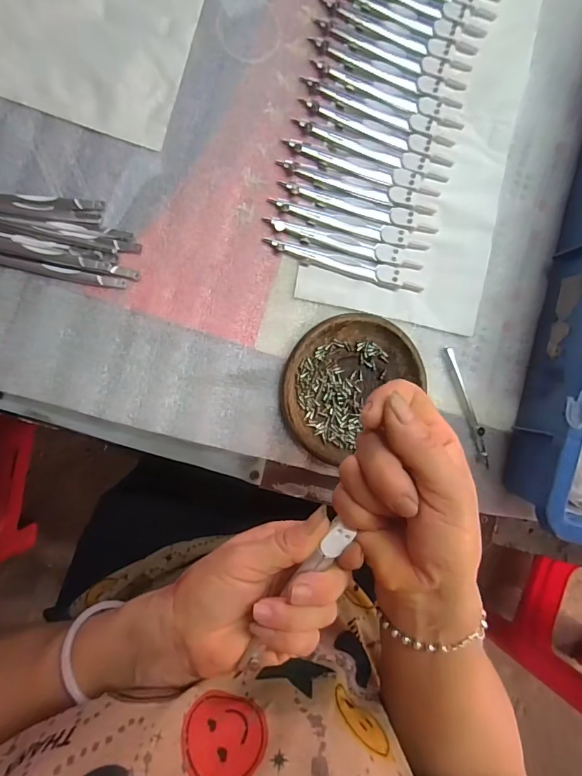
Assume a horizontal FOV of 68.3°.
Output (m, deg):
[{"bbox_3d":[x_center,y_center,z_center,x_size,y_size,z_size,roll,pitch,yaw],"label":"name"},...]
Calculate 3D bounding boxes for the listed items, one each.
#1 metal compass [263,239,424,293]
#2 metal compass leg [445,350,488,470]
[{"bbox_3d":[0.044,-0.096,0.338,0.127,0.006,0.015,13,88,-9],"label":"metal compass"},{"bbox_3d":[0.149,0.016,0.356,0.009,0.008,0.106,-21,93,-8],"label":"metal compass leg"}]

